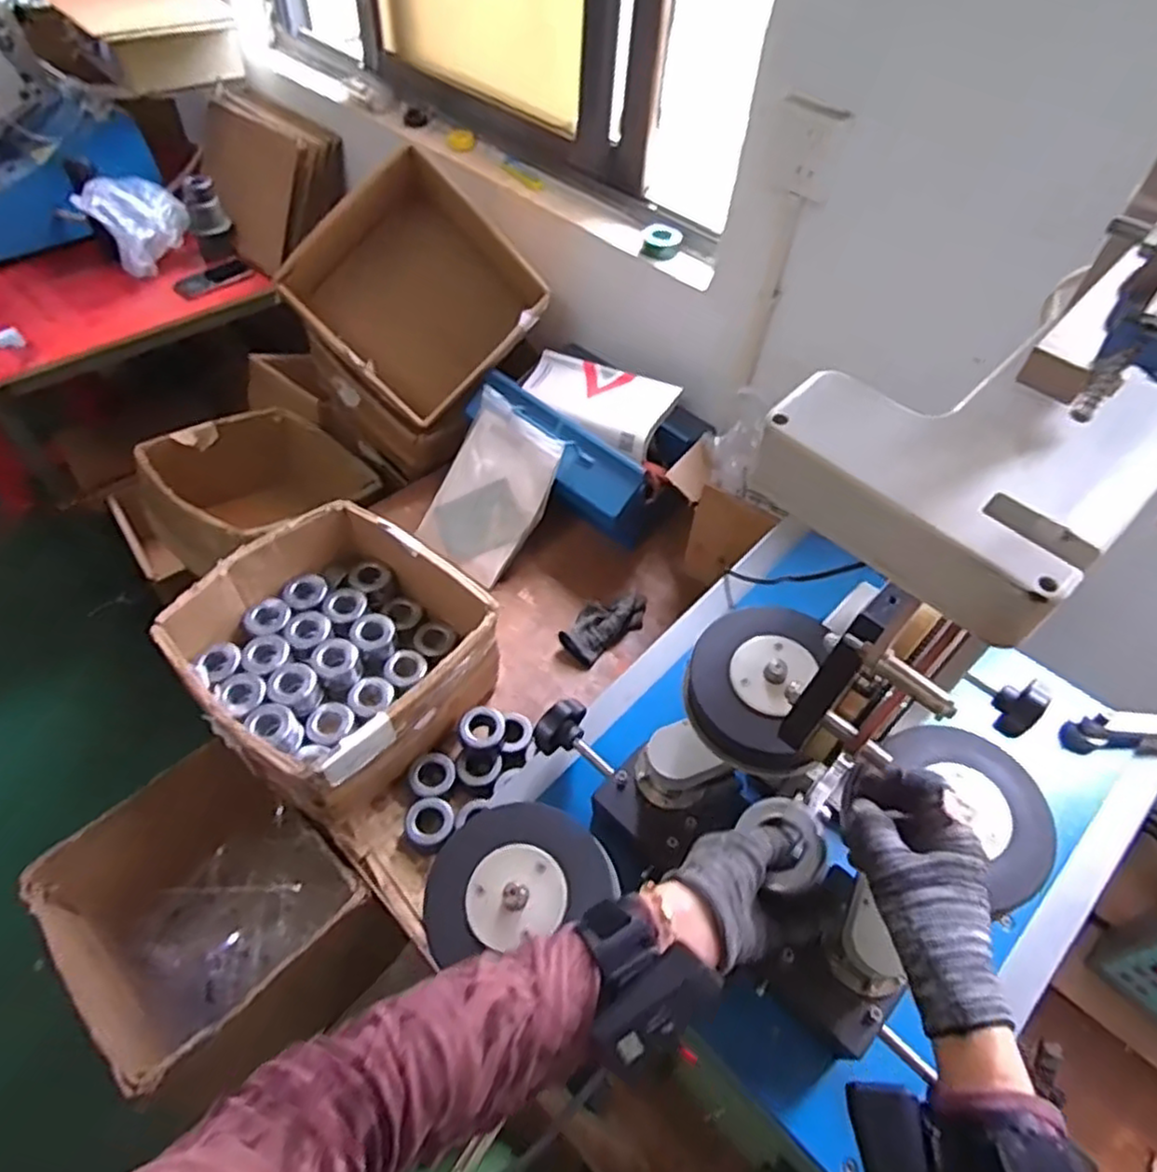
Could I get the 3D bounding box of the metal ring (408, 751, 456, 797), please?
[{"bbox_3d":[-0.192,0.248,0.921,0.060,0.023,0.063,29,55,18],"label":"metal ring"}]

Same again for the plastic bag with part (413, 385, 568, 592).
[{"bbox_3d":[-0.148,-0.157,1.154,0.189,0.270,0.032,34,15,23],"label":"plastic bag with part"}]

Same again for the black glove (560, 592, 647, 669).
[{"bbox_3d":[0.042,0.055,1.106,0.151,0.047,0.080,-35,61,-28],"label":"black glove"}]

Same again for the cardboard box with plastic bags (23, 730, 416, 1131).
[{"bbox_3d":[-0.462,0.444,0.944,0.341,0.260,0.307,36,57,22],"label":"cardboard box with plastic bags"}]

